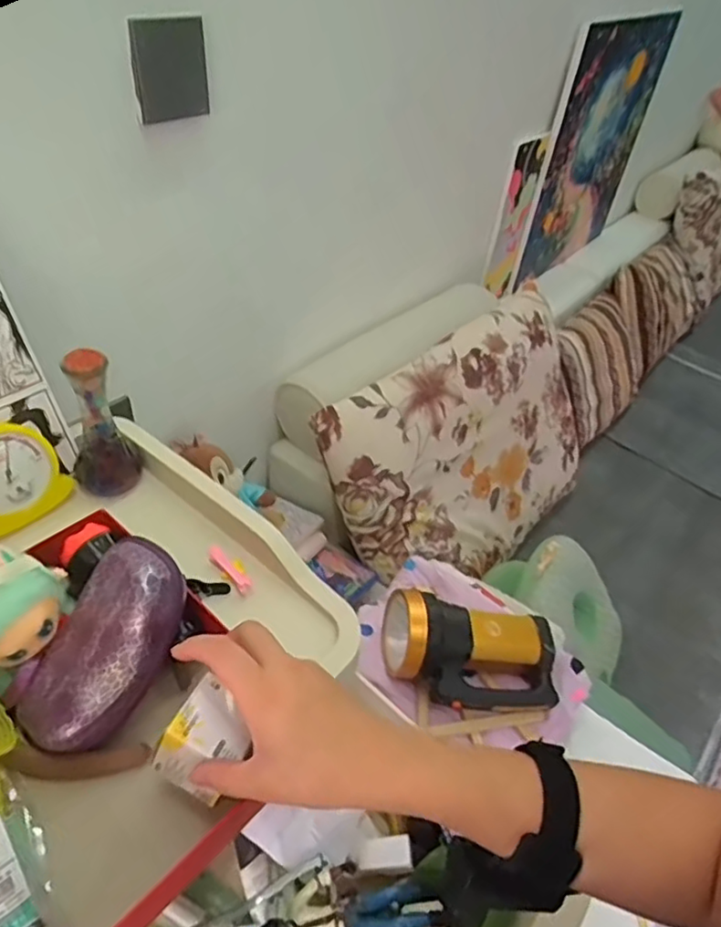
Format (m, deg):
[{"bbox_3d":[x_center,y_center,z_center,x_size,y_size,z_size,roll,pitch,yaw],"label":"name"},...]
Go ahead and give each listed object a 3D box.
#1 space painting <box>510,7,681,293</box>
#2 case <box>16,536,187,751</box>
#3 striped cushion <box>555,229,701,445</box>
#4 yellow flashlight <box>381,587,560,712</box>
[{"bbox_3d":[0.548,-0.714,1.439,0.024,0.560,0.479,39,55,24],"label":"space painting"},{"bbox_3d":[-0.173,0.131,0.442,0.070,0.060,0.146,29,89,20],"label":"case"},{"bbox_3d":[0.695,-0.354,1.675,0.160,0.327,0.800,8,35,46],"label":"striped cushion"},{"bbox_3d":[0.129,0.212,0.709,0.197,0.080,0.111,6,43,-1],"label":"yellow flashlight"}]

